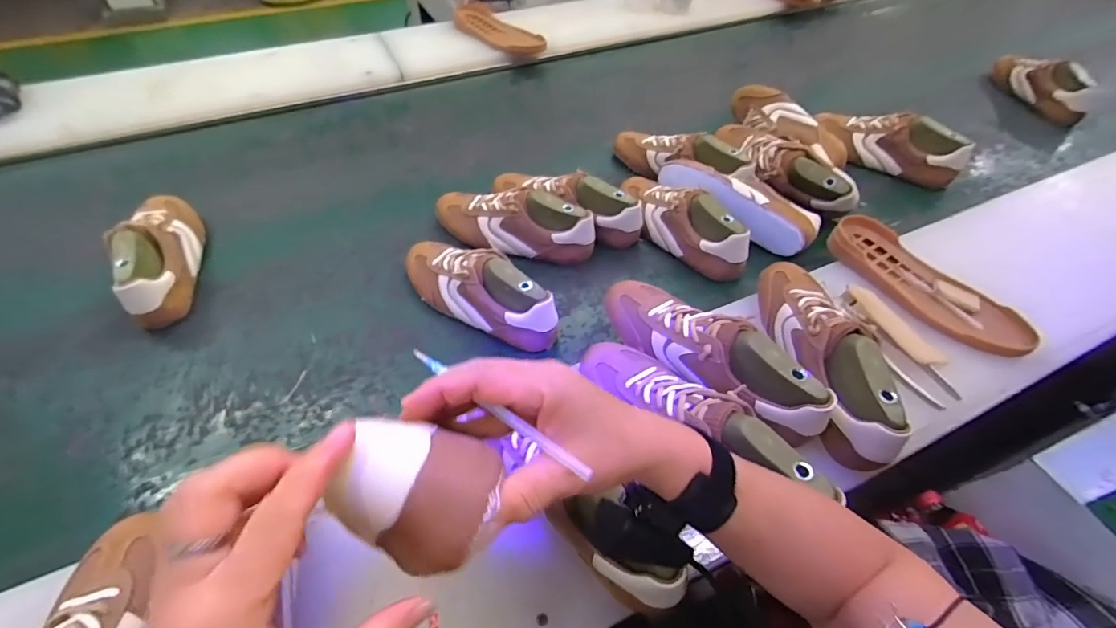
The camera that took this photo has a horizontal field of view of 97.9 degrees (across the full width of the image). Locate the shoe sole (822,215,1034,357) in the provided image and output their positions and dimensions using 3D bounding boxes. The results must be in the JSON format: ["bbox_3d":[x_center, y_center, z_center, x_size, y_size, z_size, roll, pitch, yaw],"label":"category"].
[{"bbox_3d":[0.478,-0.041,0.639,0.084,0.034,0.255,-23,54,-19],"label":"shoe sole"}]

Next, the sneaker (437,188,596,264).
[{"bbox_3d":[-0.072,-0.148,0.767,0.264,0.088,0.080,13,51,10],"label":"sneaker"}]

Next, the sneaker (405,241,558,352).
[{"bbox_3d":[-0.112,-0.044,0.663,0.264,0.092,0.088,26,54,19],"label":"sneaker"}]

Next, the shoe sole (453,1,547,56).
[{"bbox_3d":[-0.153,-0.698,1.189,0.110,0.033,0.272,-33,58,-25],"label":"shoe sole"}]

